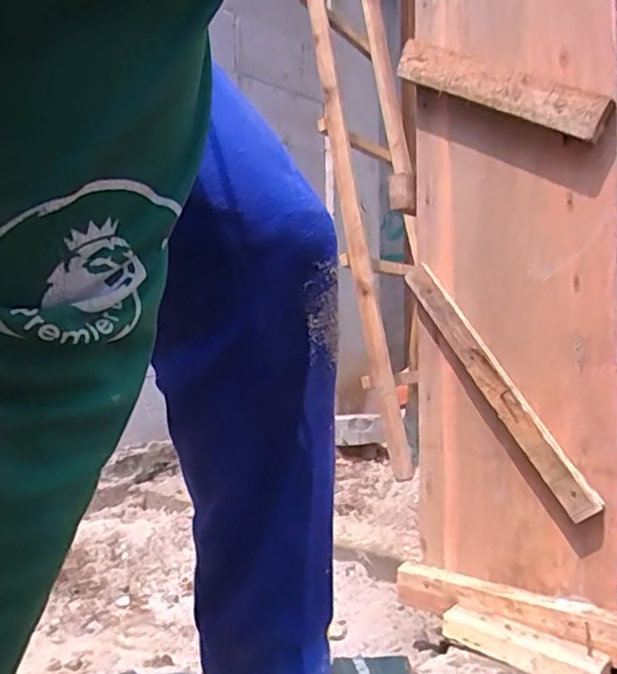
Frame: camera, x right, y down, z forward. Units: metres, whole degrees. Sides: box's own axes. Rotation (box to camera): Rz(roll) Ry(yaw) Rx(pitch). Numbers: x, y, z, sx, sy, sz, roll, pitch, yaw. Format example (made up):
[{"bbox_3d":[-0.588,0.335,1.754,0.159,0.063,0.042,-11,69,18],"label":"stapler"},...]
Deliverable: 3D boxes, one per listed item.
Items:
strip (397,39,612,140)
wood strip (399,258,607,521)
[{"bbox_3d":[0.260,-0.354,0.867,0.020,0.055,0.328,0,31,-46],"label":"strip"},{"bbox_3d":[0.268,0.067,0.894,0.026,0.424,0.046,0,-37,-51],"label":"wood strip"}]

